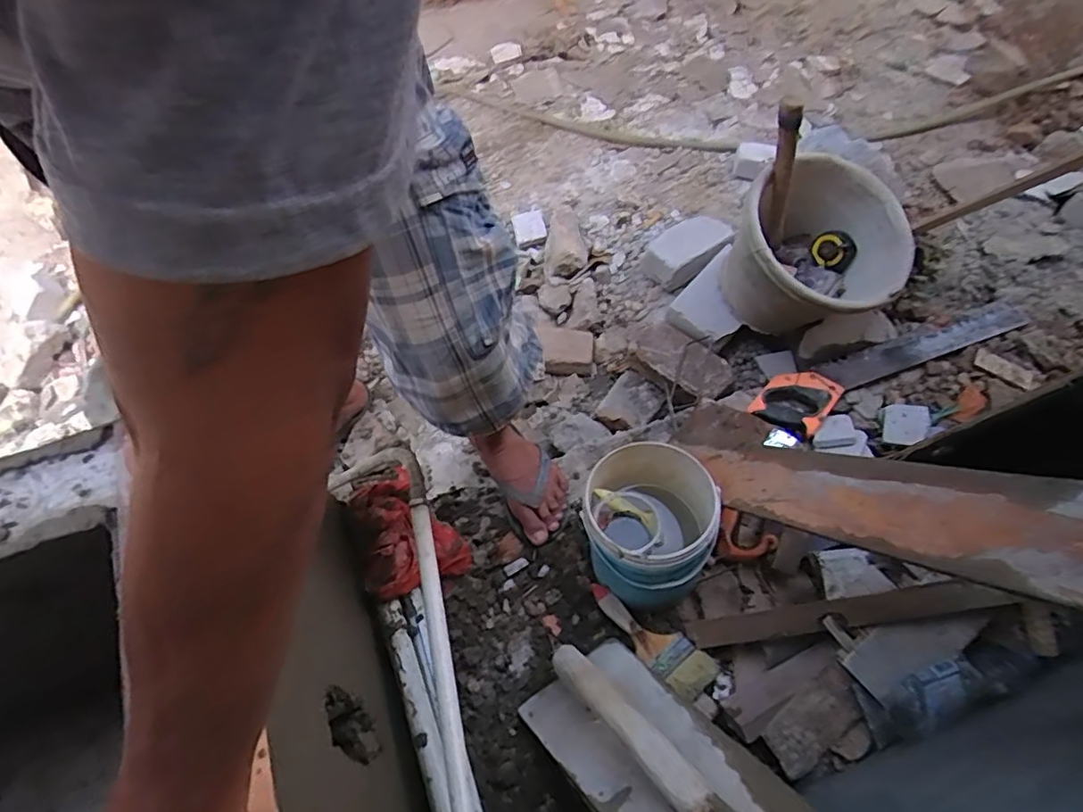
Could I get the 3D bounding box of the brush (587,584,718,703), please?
[{"bbox_3d":[0.149,0.326,0.846,0.199,0.023,0.067,33,67,31],"label":"brush"}]

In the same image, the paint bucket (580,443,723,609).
[{"bbox_3d":[0.156,0.174,0.881,0.187,0.192,0.181,-1,62,2],"label":"paint bucket"}]

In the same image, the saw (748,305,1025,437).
[{"bbox_3d":[0.631,-0.087,1.098,0.550,0.032,0.120,-24,63,-10],"label":"saw"}]

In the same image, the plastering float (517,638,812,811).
[{"bbox_3d":[0.098,0.349,0.617,0.148,0.461,0.069,-39,99,-17],"label":"plastering float"}]

